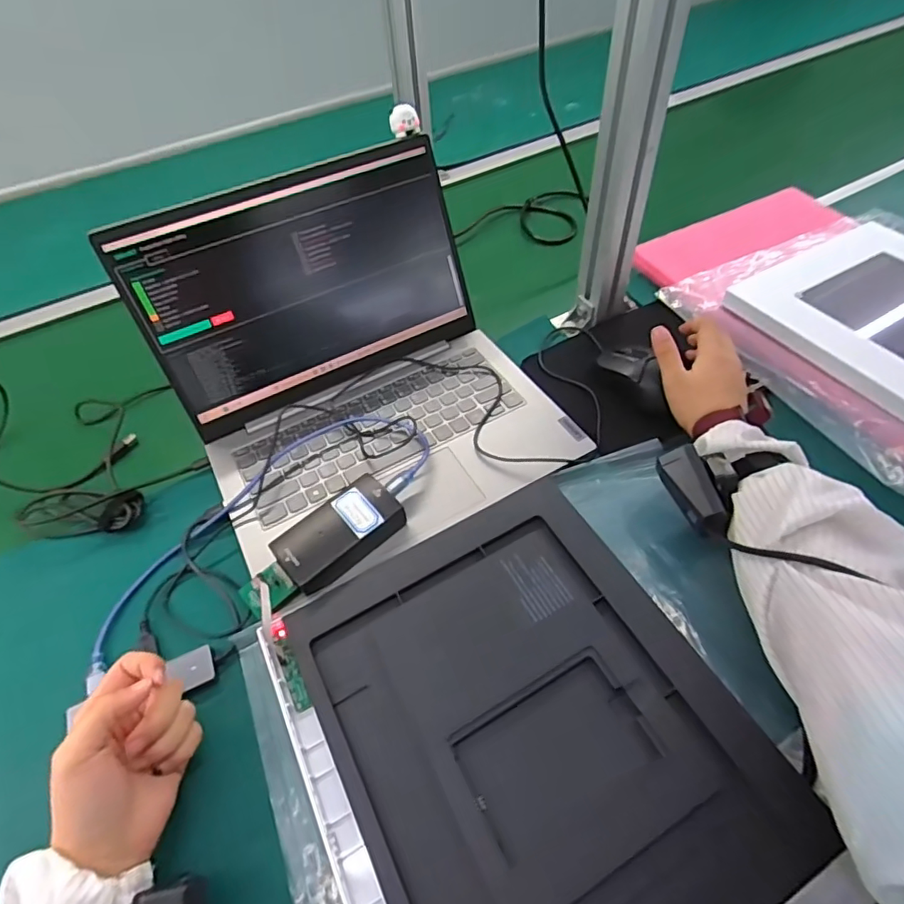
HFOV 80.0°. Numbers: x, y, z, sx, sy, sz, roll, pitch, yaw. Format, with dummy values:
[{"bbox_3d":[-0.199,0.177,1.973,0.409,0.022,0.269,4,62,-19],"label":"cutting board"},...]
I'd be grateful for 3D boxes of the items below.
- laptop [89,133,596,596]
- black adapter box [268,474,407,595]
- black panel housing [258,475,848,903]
[{"bbox_3d":[-0.084,-0.090,0.475,0.311,0.173,0.297,-26,55,-15],"label":"laptop"},{"bbox_3d":[-0.091,0.068,0.443,0.101,0.030,0.053,-37,58,-22],"label":"black adapter box"},{"bbox_3d":[0.044,0.176,0.361,0.274,0.030,0.298,-25,54,-14],"label":"black panel housing"}]

